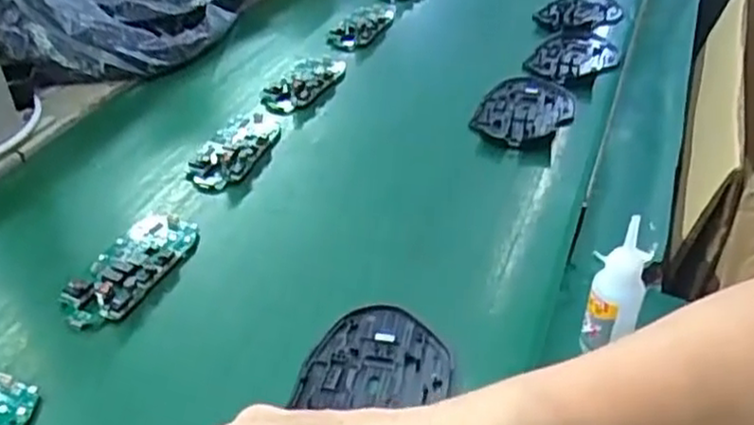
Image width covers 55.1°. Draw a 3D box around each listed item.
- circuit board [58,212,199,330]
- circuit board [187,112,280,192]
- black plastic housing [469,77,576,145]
[{"bbox_3d":[-0.149,0.030,0.435,0.046,0.011,0.099,12,38,17],"label":"circuit board"},{"bbox_3d":[-0.104,-0.053,0.544,0.043,0.014,0.101,10,37,15],"label":"circuit board"},{"bbox_3d":[0.122,-0.083,0.585,0.069,0.011,0.102,16,39,22],"label":"black plastic housing"}]

